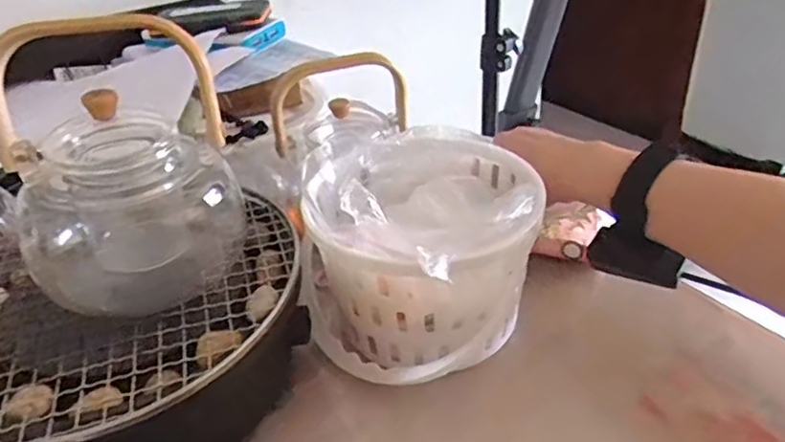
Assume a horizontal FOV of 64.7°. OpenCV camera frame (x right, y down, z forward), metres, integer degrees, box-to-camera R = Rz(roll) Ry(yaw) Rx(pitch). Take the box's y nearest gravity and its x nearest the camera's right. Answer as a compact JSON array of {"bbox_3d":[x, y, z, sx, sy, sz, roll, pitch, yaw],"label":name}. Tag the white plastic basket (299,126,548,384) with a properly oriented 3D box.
[{"bbox_3d":[0.021,0.014,0.491,0.174,0.130,0.176,-3,34,2],"label":"white plastic basket"}]

